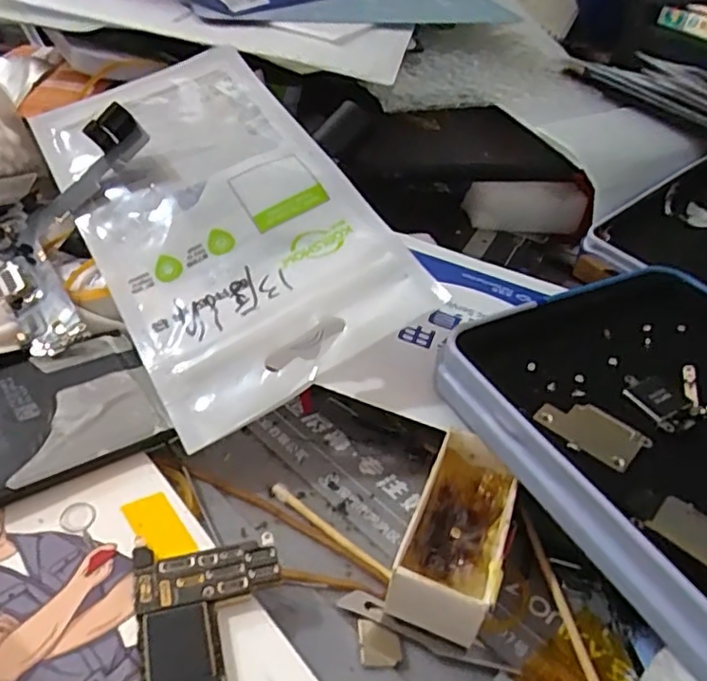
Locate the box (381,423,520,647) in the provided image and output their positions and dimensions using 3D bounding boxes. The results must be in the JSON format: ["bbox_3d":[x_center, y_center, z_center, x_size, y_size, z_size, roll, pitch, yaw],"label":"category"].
[{"bbox_3d":[0.025,0.046,0.149,0.021,0.020,0.047,21,39,11],"label":"box"}]

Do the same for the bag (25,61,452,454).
[{"bbox_3d":[-0.045,-0.043,0.198,0.080,0.010,0.146,-32,61,-12],"label":"bag"}]

